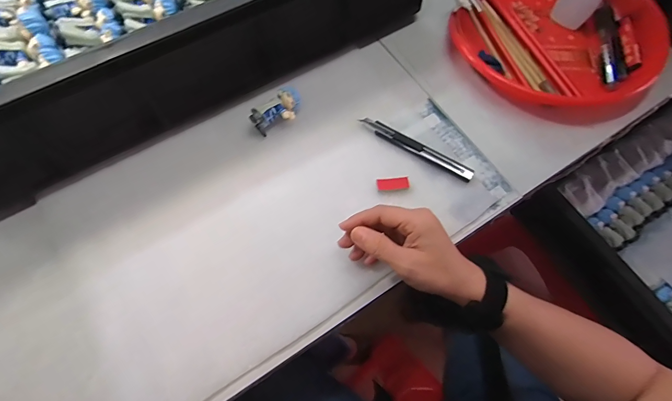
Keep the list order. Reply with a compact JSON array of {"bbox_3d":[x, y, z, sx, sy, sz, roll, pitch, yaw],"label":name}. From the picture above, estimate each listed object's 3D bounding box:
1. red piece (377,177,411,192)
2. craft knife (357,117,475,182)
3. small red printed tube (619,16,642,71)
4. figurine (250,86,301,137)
[{"bbox_3d":[0.061,-0.018,0.387,0.034,0.004,0.015,-5,68,-2],"label":"red piece"},{"bbox_3d":[0.088,-0.059,0.404,0.135,0.008,0.017,30,71,11],"label":"craft knife"},{"bbox_3d":[0.366,-0.200,0.455,0.016,0.014,0.089,8,68,3],"label":"small red printed tube"},{"bbox_3d":[-0.065,-0.100,0.414,0.059,0.027,0.033,-42,74,-16],"label":"figurine"}]

